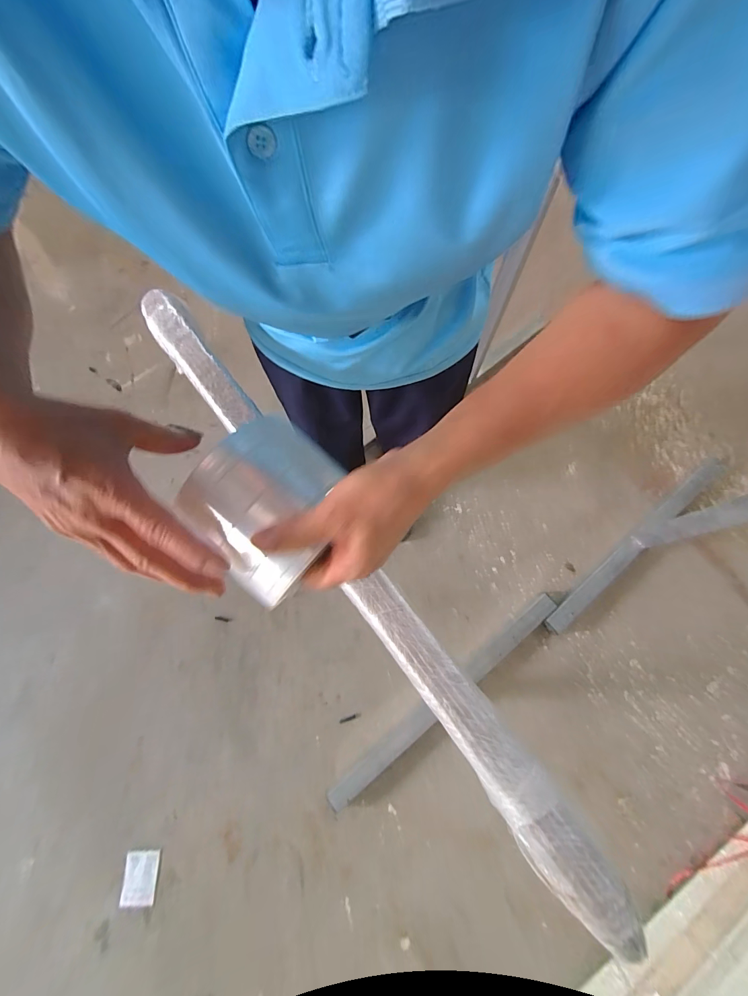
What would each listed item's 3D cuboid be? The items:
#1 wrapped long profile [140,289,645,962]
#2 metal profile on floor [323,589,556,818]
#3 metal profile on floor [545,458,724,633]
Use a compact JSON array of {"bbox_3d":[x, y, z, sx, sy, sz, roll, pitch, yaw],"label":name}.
[{"bbox_3d":[-0.045,0.042,0.386,0.053,0.025,0.768,-36,76,-10],"label":"wrapped long profile"},{"bbox_3d":[0.196,0.517,0.989,0.772,0.043,0.058,-37,76,-10],"label":"metal profile on floor"},{"bbox_3d":[0.818,0.124,1.142,0.824,0.049,0.073,-38,76,-11],"label":"metal profile on floor"}]

